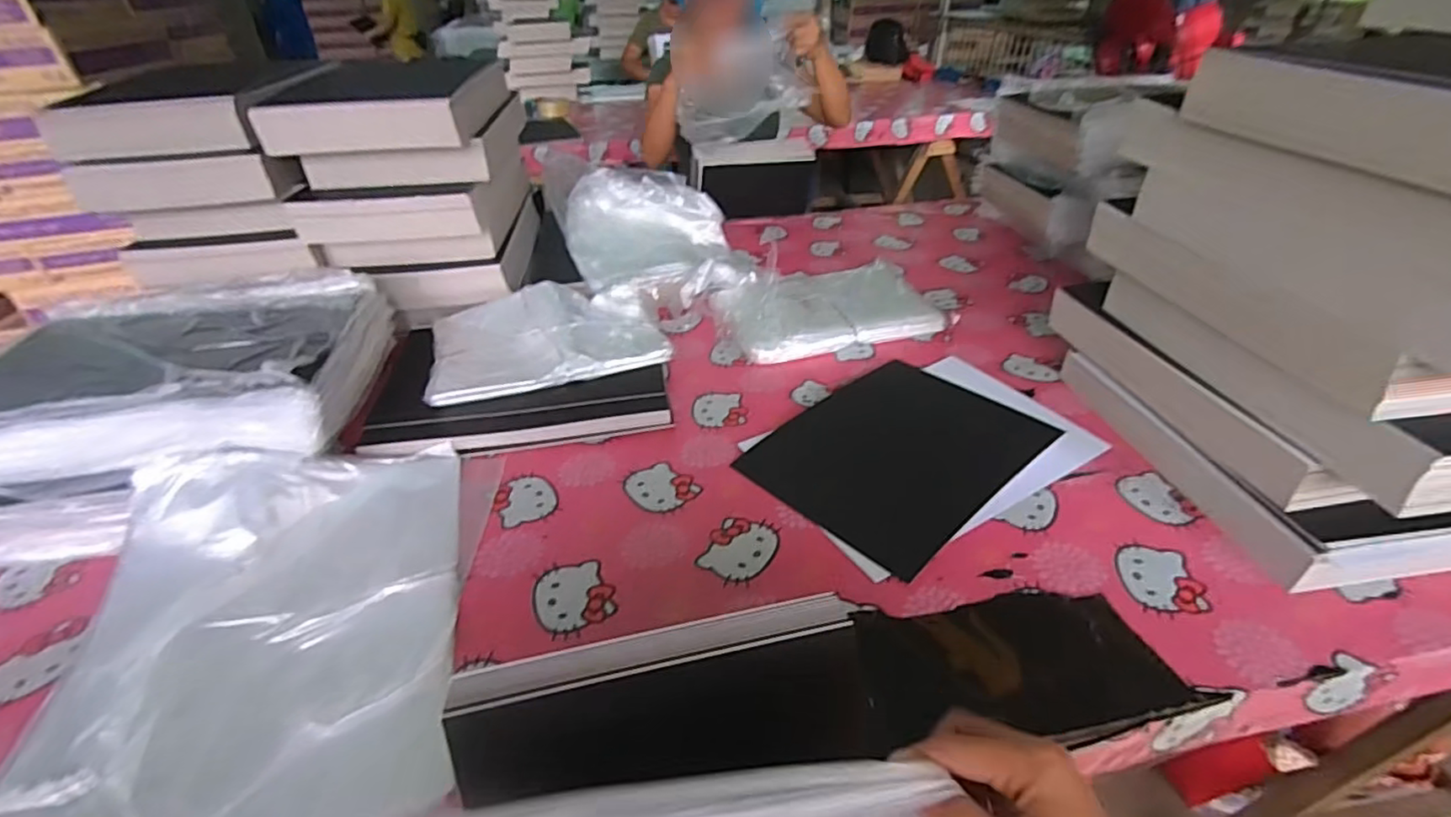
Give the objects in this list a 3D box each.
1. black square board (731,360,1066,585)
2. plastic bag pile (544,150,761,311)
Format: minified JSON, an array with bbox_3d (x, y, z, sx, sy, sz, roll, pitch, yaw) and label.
[{"bbox_3d":[0.212,0.045,0.766,0.330,0.008,0.246,-29,43,-33],"label":"black square board"},{"bbox_3d":[-0.123,-0.324,1.158,0.351,0.161,0.391,-12,37,-14],"label":"plastic bag pile"}]

